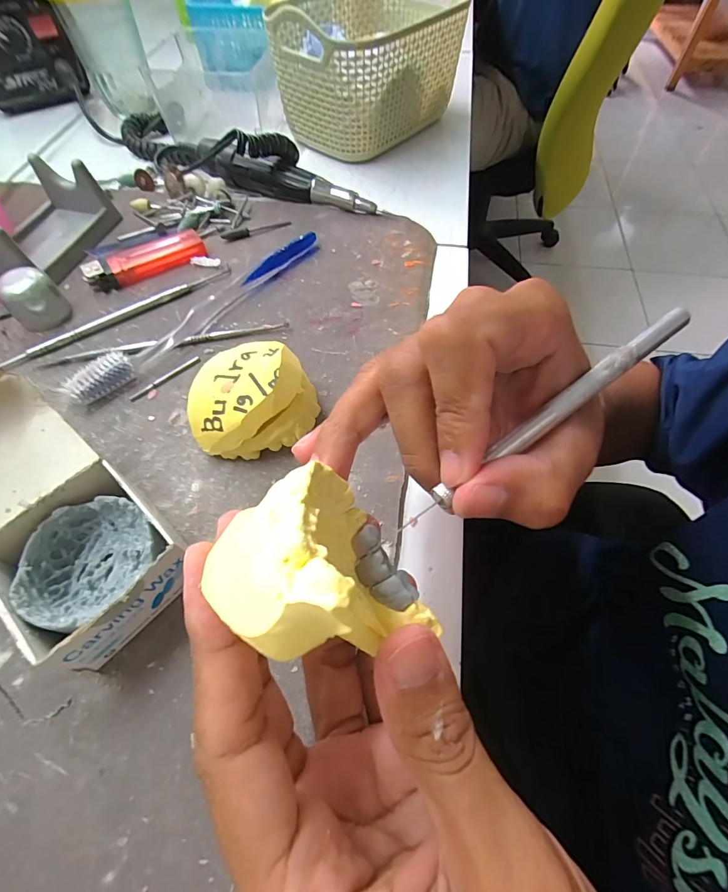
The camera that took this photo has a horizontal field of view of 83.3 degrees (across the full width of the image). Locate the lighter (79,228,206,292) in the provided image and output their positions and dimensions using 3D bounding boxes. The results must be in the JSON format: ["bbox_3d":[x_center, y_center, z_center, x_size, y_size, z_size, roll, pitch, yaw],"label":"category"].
[{"bbox_3d":[-0.149,-0.127,0.281,0.078,0.012,0.021,-26,62,-14],"label":"lighter"}]

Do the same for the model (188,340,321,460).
[{"bbox_3d":[-0.058,-0.025,0.207,0.062,0.035,0.059,-24,62,-13],"label":"model"}]

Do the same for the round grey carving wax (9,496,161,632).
[{"bbox_3d":[-0.105,0.049,0.163,0.046,0.035,0.051,-37,65,-19],"label":"round grey carving wax"}]

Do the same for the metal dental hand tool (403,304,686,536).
[{"bbox_3d":[0.064,-0.012,0.136,0.126,0.005,0.009,-35,64,-11],"label":"metal dental hand tool"}]

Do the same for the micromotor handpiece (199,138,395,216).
[{"bbox_3d":[-0.063,-0.205,0.317,0.162,0.030,0.026,23,62,14],"label":"micromotor handpiece"}]

